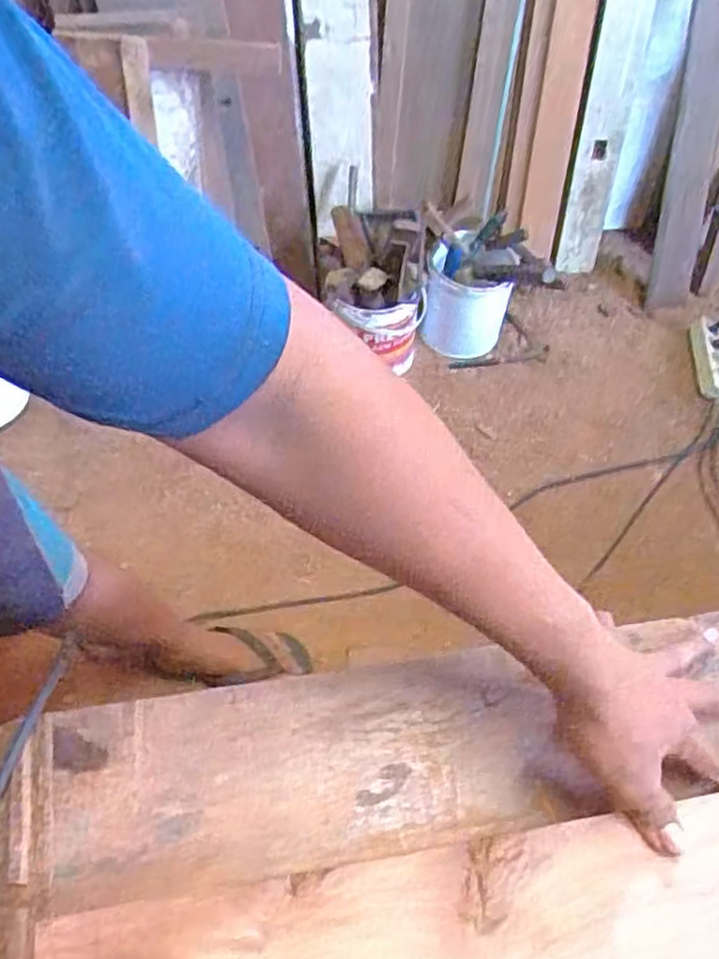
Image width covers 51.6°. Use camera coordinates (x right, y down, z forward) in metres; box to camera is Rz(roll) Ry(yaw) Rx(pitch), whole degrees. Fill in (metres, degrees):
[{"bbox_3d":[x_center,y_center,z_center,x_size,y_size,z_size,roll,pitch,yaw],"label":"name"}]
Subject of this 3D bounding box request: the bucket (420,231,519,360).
[{"bbox_3d":[0.224,-0.382,1.560,0.178,0.196,0.198,10,61,2],"label":"bucket"}]

